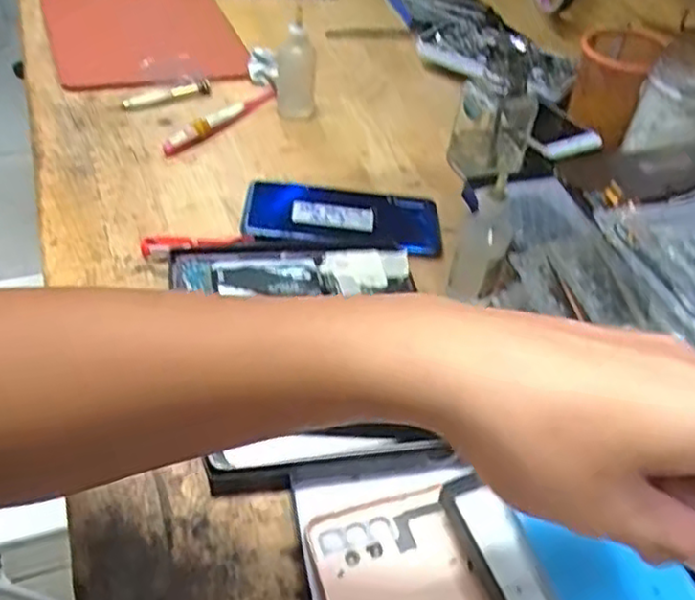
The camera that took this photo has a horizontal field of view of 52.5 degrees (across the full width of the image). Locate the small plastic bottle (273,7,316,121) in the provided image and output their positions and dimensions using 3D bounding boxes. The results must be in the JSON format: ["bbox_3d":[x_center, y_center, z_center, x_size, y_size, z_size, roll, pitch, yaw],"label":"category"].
[{"bbox_3d":[-0.050,-0.222,0.675,0.039,0.106,0.031,1,43,-7],"label":"small plastic bottle"}]

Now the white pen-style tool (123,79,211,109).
[{"bbox_3d":[-0.176,-0.201,0.691,0.090,0.012,0.017,-24,51,-30],"label":"white pen-style tool"}]

